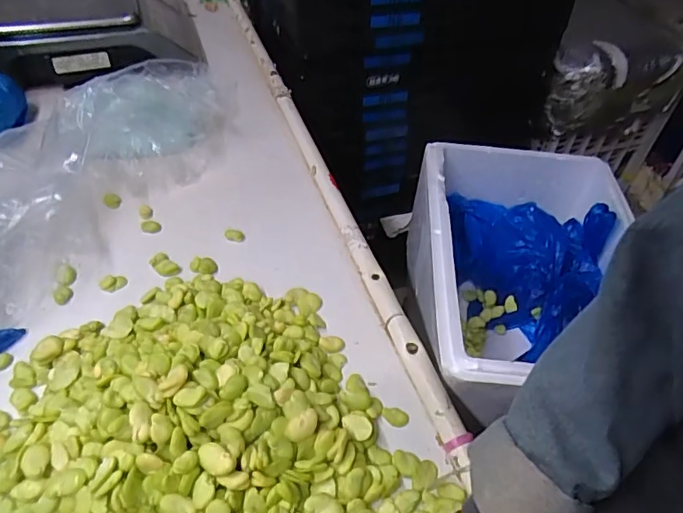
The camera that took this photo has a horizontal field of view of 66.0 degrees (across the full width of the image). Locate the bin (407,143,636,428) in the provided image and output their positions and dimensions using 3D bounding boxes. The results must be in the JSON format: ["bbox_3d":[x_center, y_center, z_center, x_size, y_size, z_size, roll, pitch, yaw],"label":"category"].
[{"bbox_3d":[0.256,0.045,0.766,0.297,0.185,0.452,7,45,2],"label":"bin"}]

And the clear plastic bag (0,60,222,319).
[{"bbox_3d":[-0.316,-0.129,0.648,0.124,0.155,0.465,23,49,17],"label":"clear plastic bag"}]

